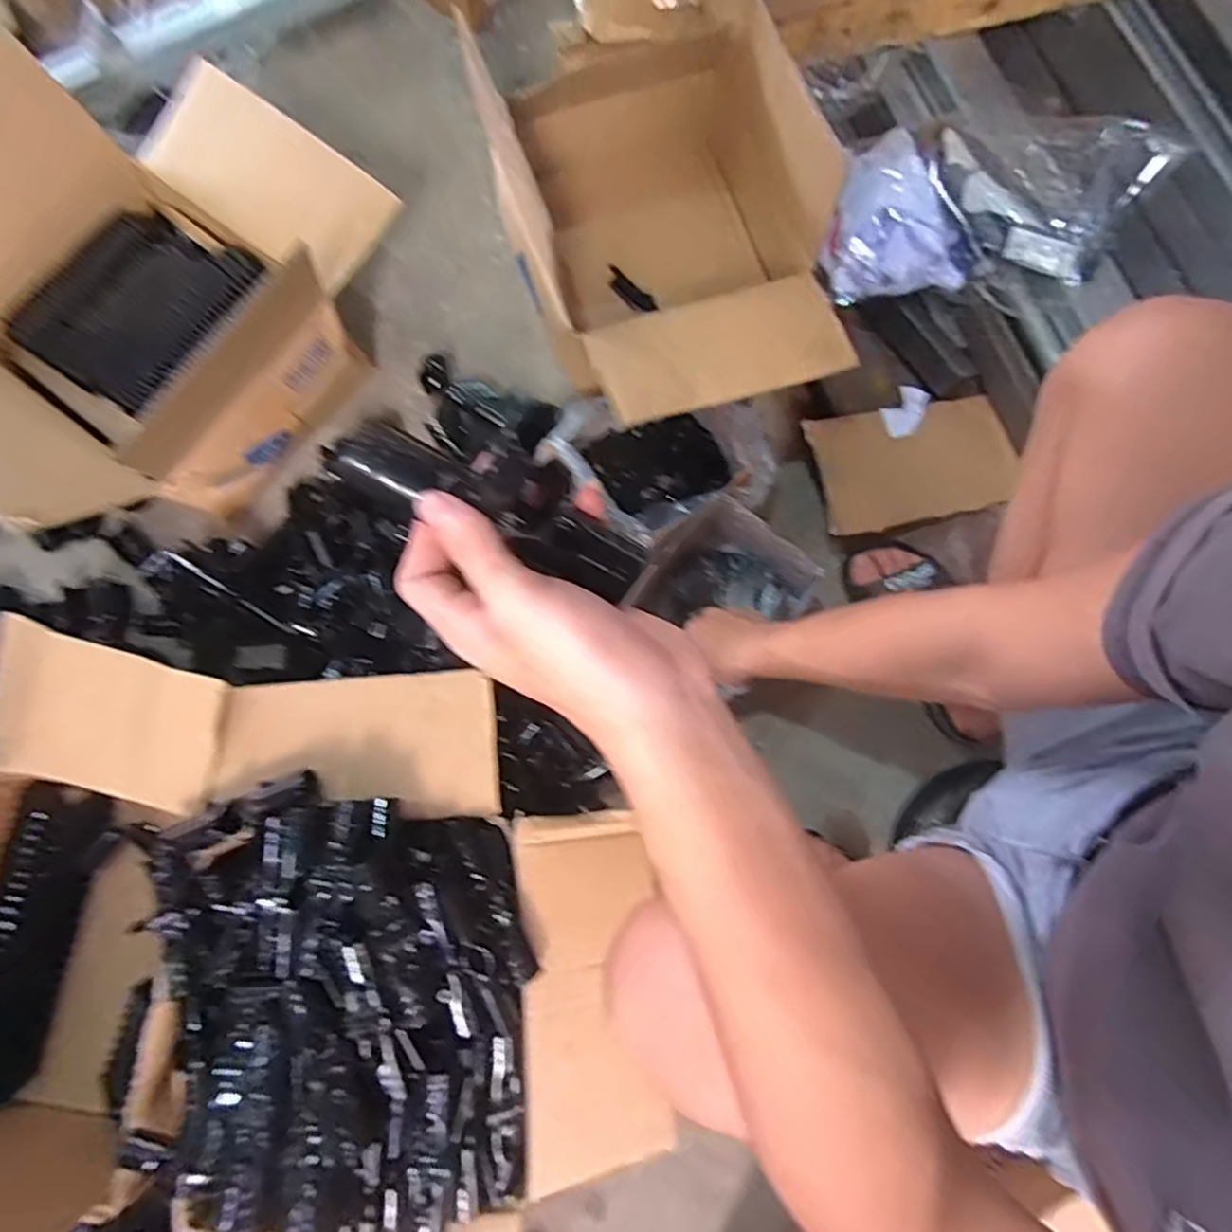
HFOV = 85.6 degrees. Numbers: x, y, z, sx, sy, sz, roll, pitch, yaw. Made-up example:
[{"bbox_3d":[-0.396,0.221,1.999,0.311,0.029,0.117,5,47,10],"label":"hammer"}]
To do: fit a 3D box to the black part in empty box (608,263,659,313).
[{"bbox_3d":[0.017,-0.392,0.806,0.072,0.027,0.013,38,80,-10],"label":"black part in empty box"}]

